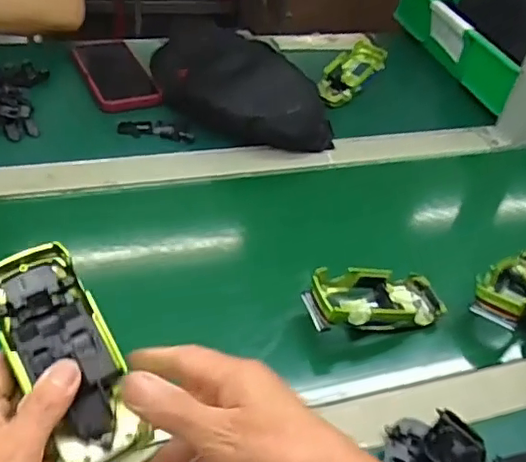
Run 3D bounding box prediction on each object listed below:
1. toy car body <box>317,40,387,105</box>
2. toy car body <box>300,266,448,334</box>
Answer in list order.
[{"bbox_3d":[0.121,-0.227,0.844,0.066,0.037,0.128,33,51,25],"label":"toy car body"},{"bbox_3d":[0.104,0.067,0.538,0.132,0.037,0.060,1,42,-29],"label":"toy car body"}]

